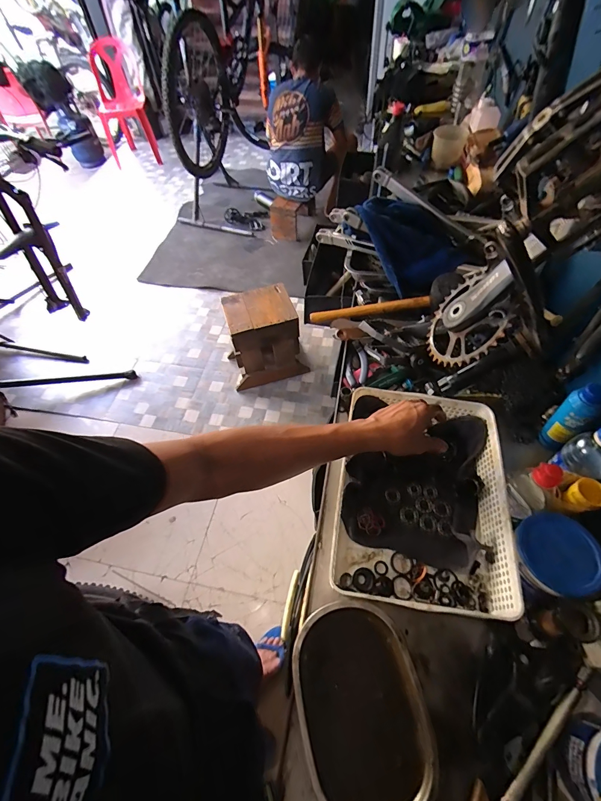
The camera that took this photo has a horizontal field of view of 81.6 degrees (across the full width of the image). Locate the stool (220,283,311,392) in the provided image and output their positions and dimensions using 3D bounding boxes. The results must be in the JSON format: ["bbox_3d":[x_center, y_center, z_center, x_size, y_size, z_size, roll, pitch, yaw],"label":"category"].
[{"bbox_3d":[-0.185,-0.309,1.728,0.348,0.400,0.251,-16,56,-8],"label":"stool"}]

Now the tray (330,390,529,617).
[{"bbox_3d":[0.187,0.147,0.564,0.247,0.076,0.324,7,56,8],"label":"tray"}]

